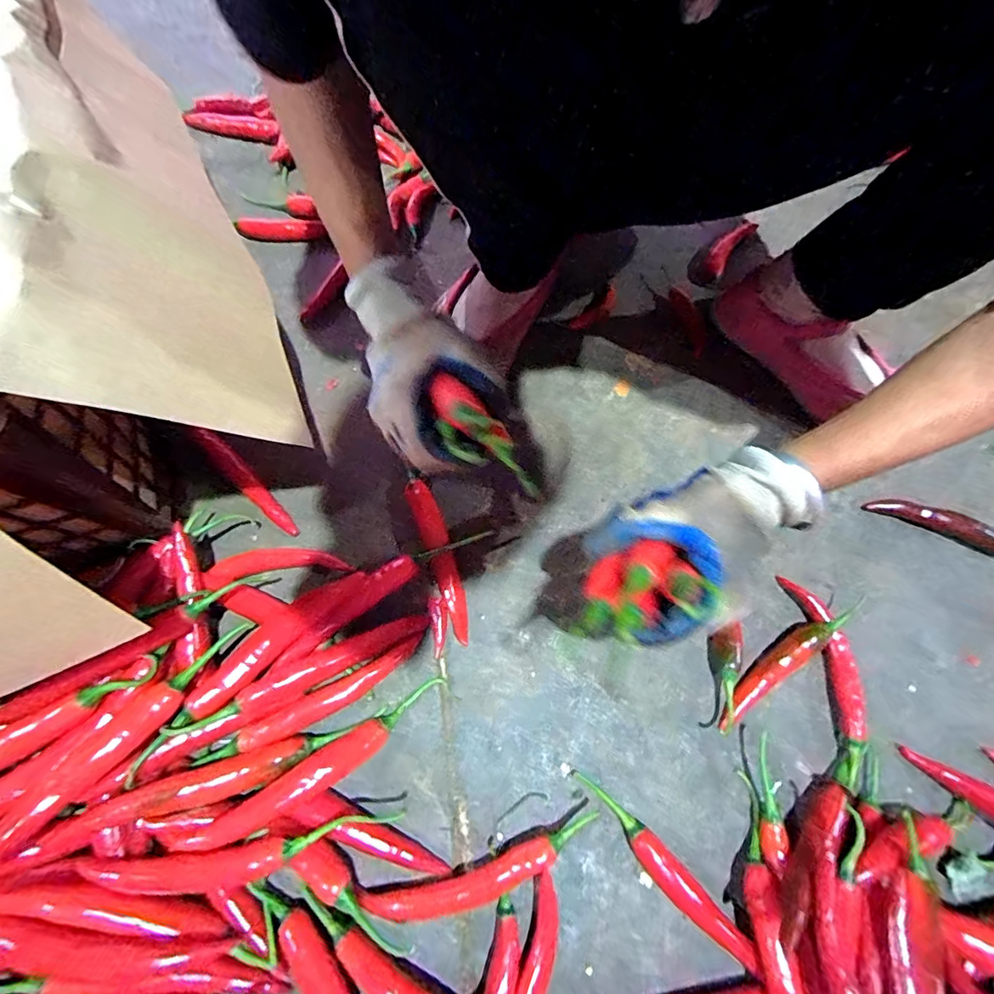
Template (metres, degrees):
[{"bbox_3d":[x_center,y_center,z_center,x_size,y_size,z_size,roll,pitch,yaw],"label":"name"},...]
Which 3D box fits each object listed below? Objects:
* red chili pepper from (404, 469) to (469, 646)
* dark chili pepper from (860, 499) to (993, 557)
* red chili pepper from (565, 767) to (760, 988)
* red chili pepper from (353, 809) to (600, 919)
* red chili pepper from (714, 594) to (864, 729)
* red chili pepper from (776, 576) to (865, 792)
[{"bbox_3d":[-0.047,0.044,0.384,0.019,0.016,0.145,-19,70,-11],"label":"red chili pepper"},{"bbox_3d":[0.414,0.031,0.411,0.163,0.015,0.021,21,68,5],"label":"dark chili pepper"},{"bbox_3d":[0.106,0.237,0.303,0.019,0.023,0.140,-41,75,-18],"label":"red chili pepper"},{"bbox_3d":[-0.009,0.236,0.299,0.149,0.023,0.023,-14,69,-9],"label":"red chili pepper"},{"bbox_3d":[0.226,0.121,0.361,0.159,0.019,0.022,-30,72,-15],"label":"red chili pepper"},{"bbox_3d":[0.255,0.134,0.359,0.038,0.016,0.145,0,67,-3],"label":"red chili pepper"}]

